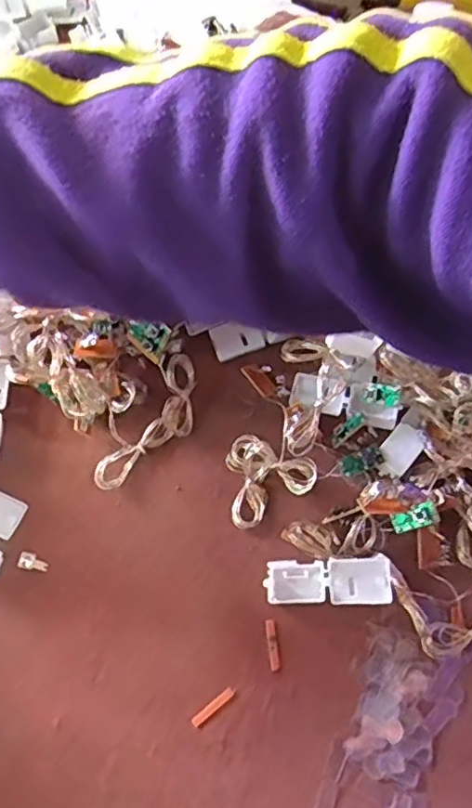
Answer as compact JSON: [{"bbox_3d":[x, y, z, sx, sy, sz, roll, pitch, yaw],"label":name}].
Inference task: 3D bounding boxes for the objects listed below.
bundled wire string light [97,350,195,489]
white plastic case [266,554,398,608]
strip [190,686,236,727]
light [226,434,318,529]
[{"bbox_3d":[-0.045,0.009,0.318,0.073,0.021,0.031,-40,75,-12],"label":"bundled wire string light"},{"bbox_3d":[0.043,0.082,0.290,0.056,0.011,0.021,-6,66,14],"label":"white plastic case"},{"bbox_3d":[-0.010,0.135,0.279,0.023,0.004,0.005,-38,75,-12],"label":"strip"},{"bbox_3d":[0.012,0.040,0.308,0.045,0.014,0.041,27,73,9],"label":"light"}]

